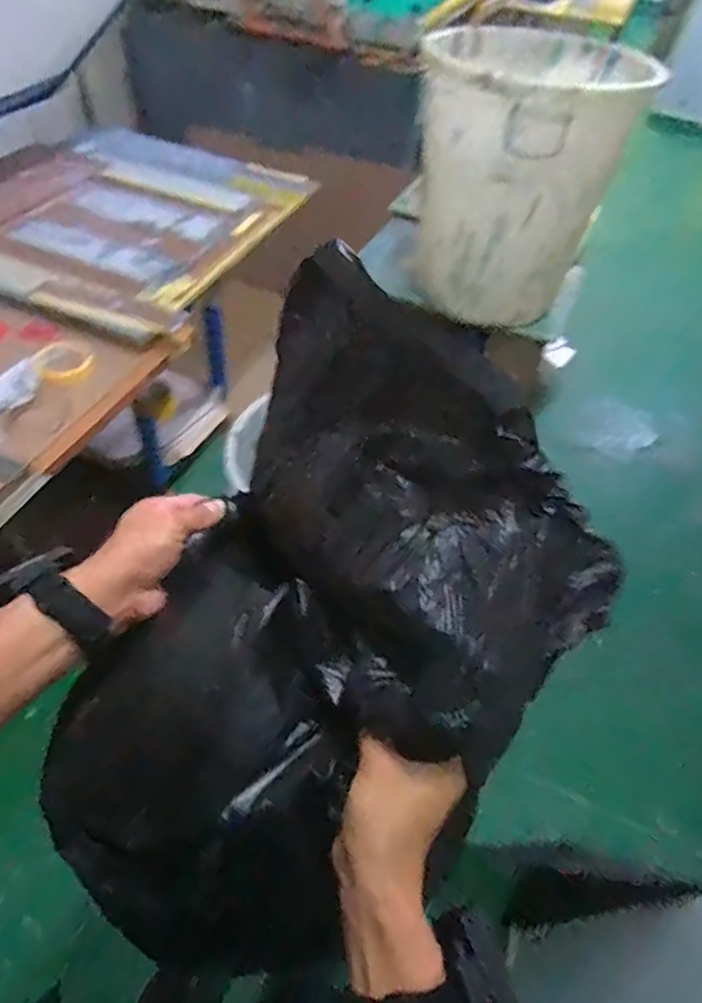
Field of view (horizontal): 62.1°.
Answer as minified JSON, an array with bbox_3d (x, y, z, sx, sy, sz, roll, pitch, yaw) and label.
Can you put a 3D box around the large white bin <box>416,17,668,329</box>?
[{"bbox_3d":[0.386,-0.783,1.458,0.452,0.560,0.476,24,53,13],"label":"large white bin"}]

